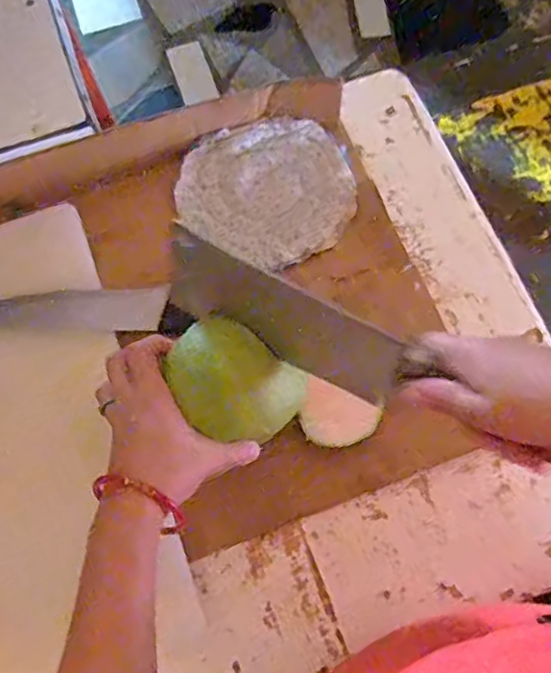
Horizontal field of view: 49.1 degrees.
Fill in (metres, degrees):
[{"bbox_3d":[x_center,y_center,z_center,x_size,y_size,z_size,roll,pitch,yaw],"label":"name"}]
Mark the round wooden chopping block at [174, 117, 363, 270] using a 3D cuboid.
[{"bbox_3d":[-0.005,-0.160,0.645,0.177,0.019,0.164,31,76,11],"label":"round wooden chopping block"}]

